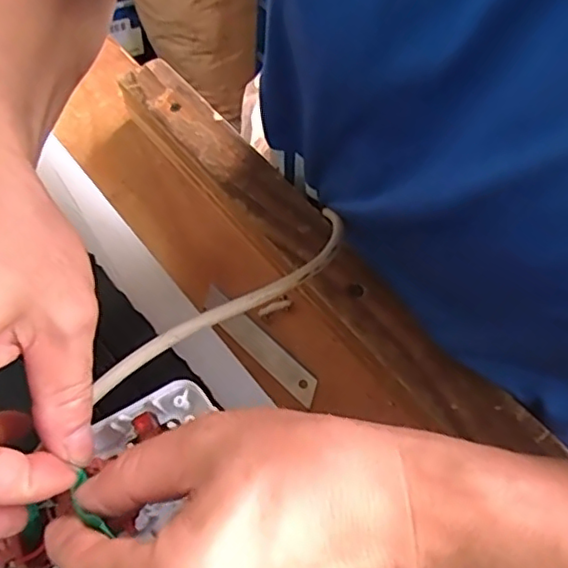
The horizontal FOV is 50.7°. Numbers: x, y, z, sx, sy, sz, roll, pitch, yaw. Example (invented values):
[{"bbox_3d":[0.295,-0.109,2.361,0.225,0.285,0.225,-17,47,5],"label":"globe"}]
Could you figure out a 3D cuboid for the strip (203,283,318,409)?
[{"bbox_3d":[-0.017,0.035,0.371,0.019,0.004,0.100,-42,65,-14],"label":"strip"}]

